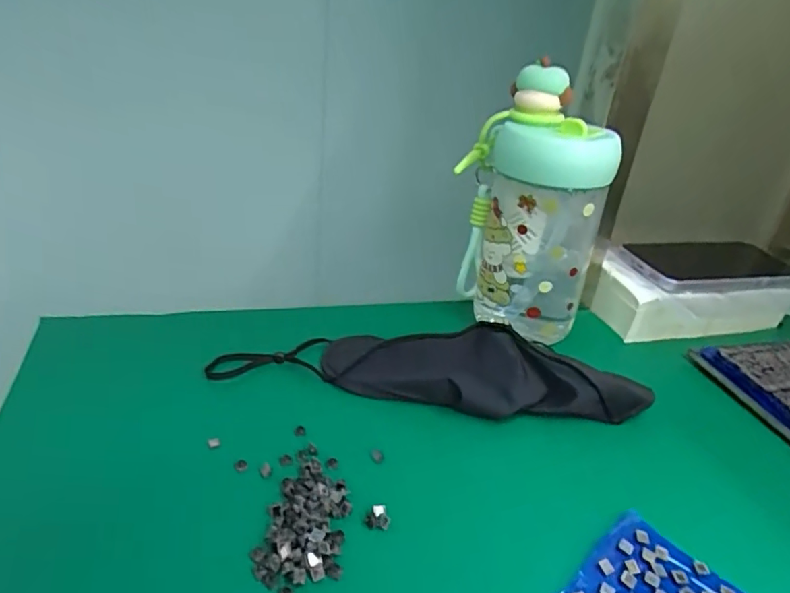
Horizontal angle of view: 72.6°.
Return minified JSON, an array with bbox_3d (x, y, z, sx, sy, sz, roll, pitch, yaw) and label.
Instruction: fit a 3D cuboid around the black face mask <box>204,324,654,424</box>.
[{"bbox_3d":[0.022,0.044,0.364,0.277,0.030,0.061,7,29,3],"label":"black face mask"}]

